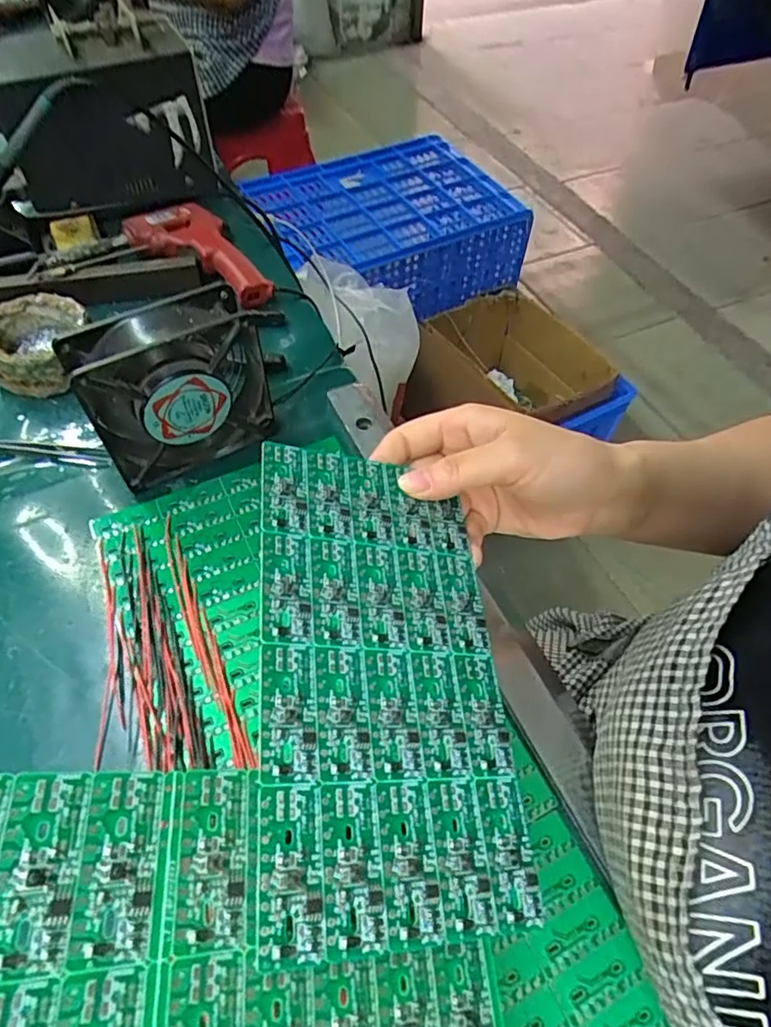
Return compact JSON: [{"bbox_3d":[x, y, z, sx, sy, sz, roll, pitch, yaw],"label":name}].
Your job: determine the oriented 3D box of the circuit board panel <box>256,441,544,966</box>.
[{"bbox_3d":[0.000,0.055,0.234,0.097,0.004,0.185,9,54,-23],"label":"circuit board panel"}]

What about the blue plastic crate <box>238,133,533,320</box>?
[{"bbox_3d":[0.004,-0.621,1.308,0.534,0.193,0.384,-23,60,-17],"label":"blue plastic crate"}]

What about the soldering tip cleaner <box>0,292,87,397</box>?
[{"bbox_3d":[-0.296,-0.141,0.500,0.079,0.041,0.088,10,56,4],"label":"soldering tip cleaner"}]

